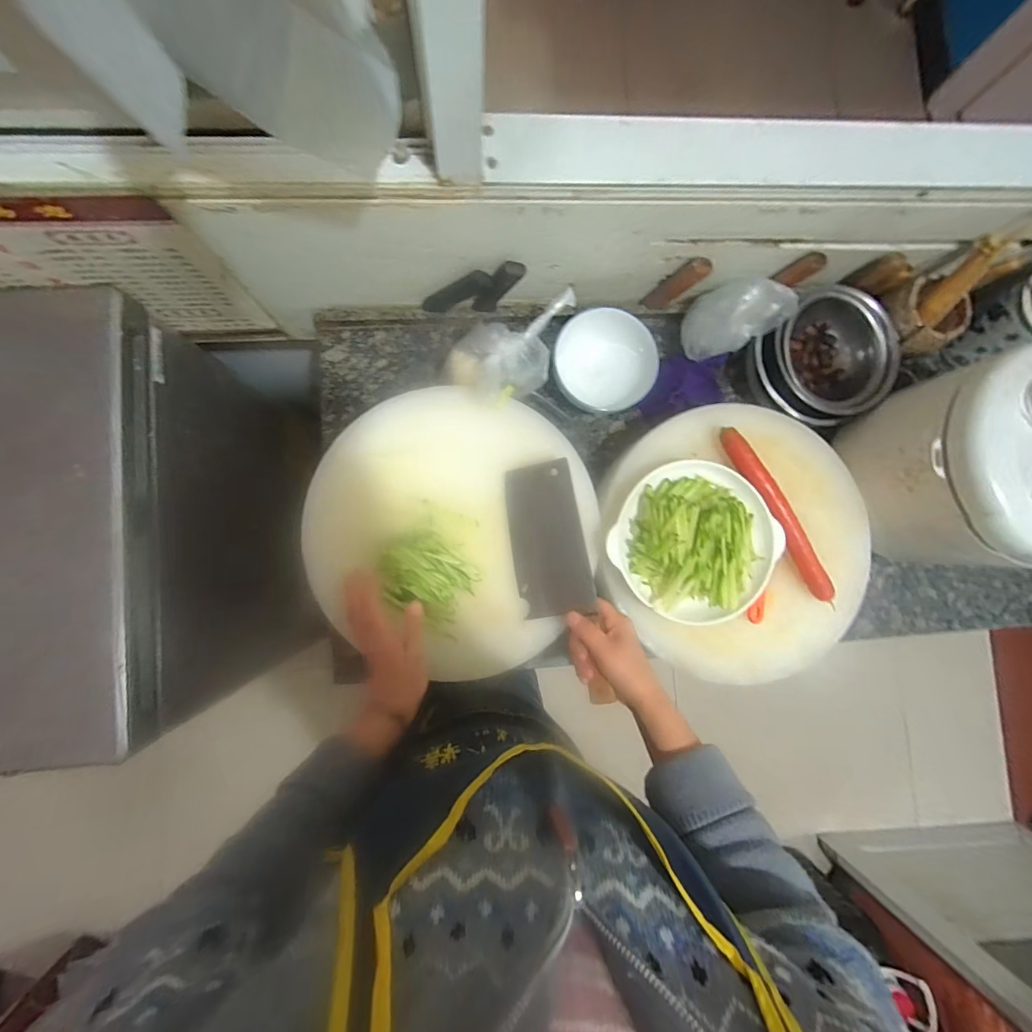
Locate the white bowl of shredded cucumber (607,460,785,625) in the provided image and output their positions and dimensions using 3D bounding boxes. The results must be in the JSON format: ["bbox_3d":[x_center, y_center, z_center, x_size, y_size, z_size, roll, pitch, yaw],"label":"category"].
[{"bbox_3d":[0.231,0.033,0.540,0.206,0.058,0.192,0,85,-3],"label":"white bowl of shredded cucumber"}]

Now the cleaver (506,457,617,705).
[{"bbox_3d":[0.052,0.060,0.552,0.094,0.027,0.258,-16,83,21],"label":"cleaver"}]

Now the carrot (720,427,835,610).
[{"bbox_3d":[0.346,0.001,0.574,0.033,0.031,0.265,-34,88,-5],"label":"carrot"}]

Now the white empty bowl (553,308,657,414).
[{"bbox_3d":[0.134,-0.227,0.650,0.139,0.061,0.127,20,85,-3],"label":"white empty bowl"}]

